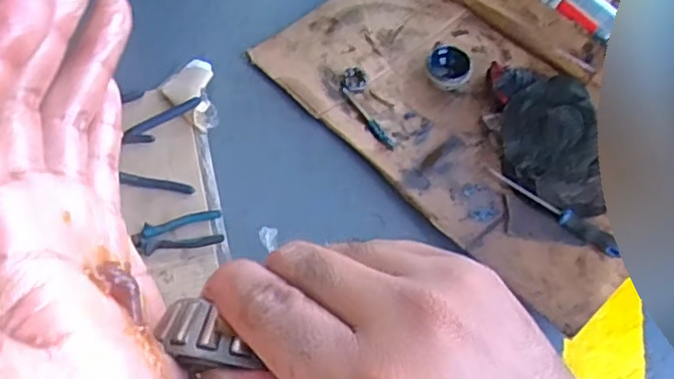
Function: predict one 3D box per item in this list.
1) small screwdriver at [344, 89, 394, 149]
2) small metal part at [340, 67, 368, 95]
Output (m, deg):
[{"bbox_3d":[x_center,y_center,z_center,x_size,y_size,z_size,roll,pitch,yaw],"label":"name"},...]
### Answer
[{"bbox_3d":[0.046,-0.110,0.961,0.019,0.011,0.136,-26,65,-16],"label":"small screwdriver"},{"bbox_3d":[0.027,-0.175,1.002,0.042,0.009,0.047,3,61,-1],"label":"small metal part"}]

